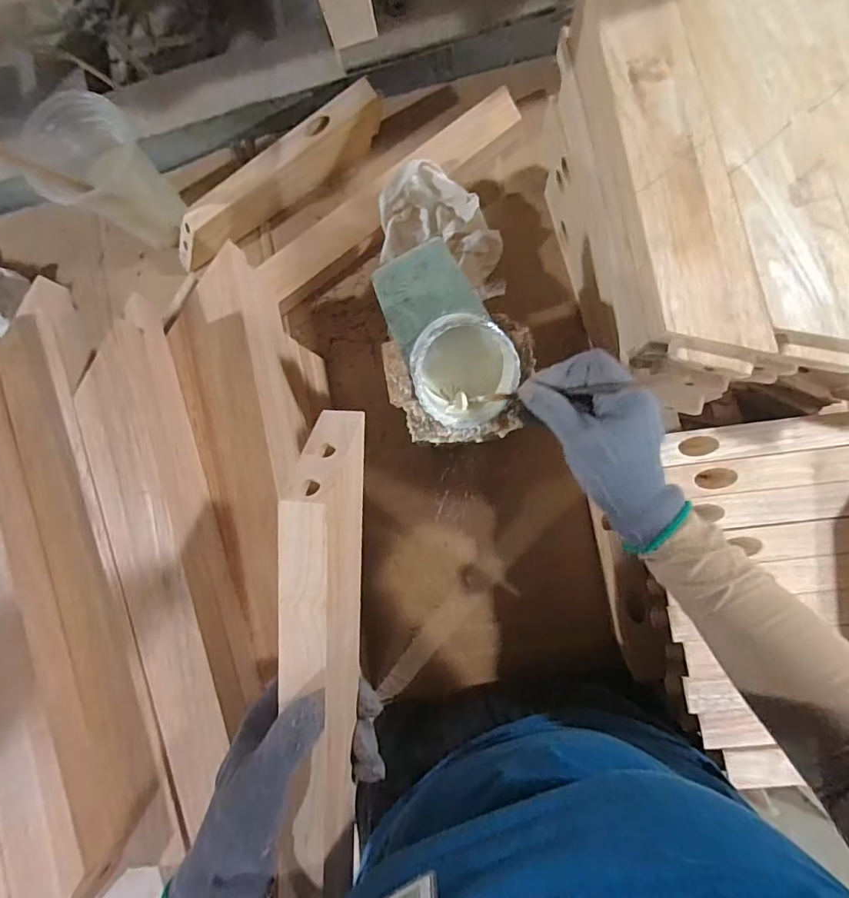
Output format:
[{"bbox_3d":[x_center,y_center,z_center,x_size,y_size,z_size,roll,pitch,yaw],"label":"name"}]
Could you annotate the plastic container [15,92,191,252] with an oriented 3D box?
[{"bbox_3d":[-0.343,-0.302,0.534,0.091,0.126,0.101,9,88,7],"label":"plastic container"}]

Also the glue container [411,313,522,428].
[{"bbox_3d":[0.034,-0.060,0.389,0.079,0.063,0.082,0,87,7],"label":"glue container"}]

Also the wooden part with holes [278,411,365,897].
[{"bbox_3d":[-0.063,0.133,0.289,0.034,0.053,0.304,2,94,7],"label":"wooden part with holes"}]

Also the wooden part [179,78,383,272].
[{"bbox_3d":[-0.179,-0.317,0.569,0.299,0.053,0.040,-33,84,4],"label":"wooden part"}]

